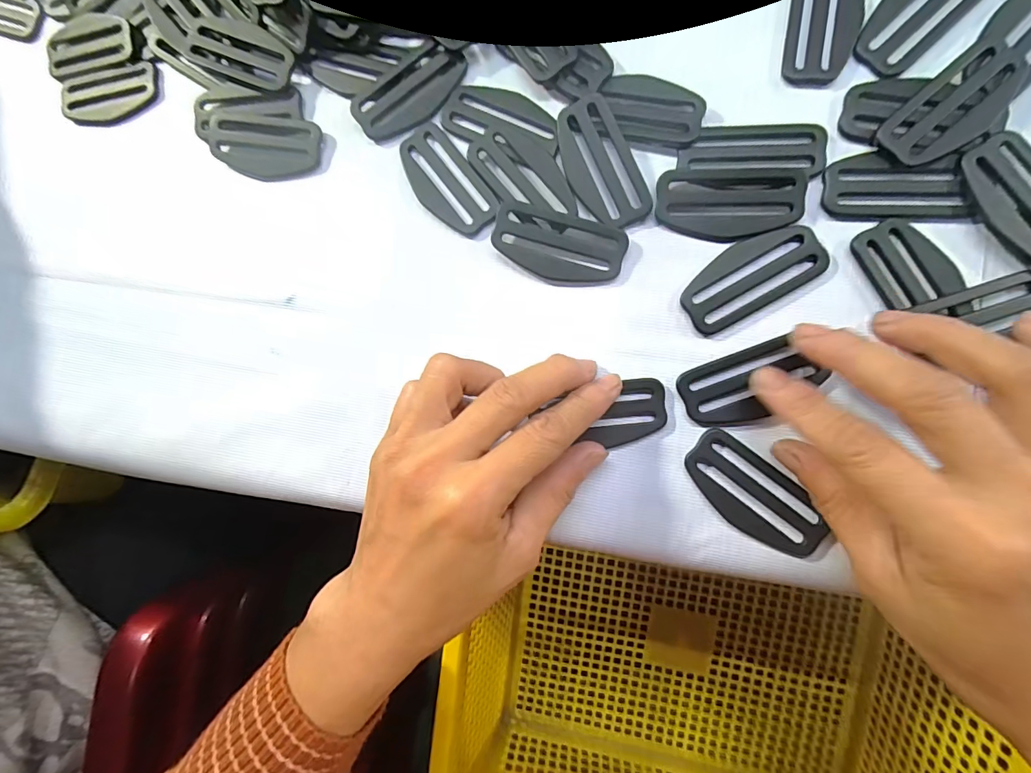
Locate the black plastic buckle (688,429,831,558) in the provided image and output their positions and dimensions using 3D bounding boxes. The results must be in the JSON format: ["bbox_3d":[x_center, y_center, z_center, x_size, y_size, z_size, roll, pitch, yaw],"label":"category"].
[{"bbox_3d":[0.097,0.045,0.190,0.059,0.004,0.026,41,93,11],"label":"black plastic buckle"}]

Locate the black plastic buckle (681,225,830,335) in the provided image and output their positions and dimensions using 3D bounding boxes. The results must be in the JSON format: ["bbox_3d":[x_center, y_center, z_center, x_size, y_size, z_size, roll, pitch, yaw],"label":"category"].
[{"bbox_3d":[0.099,-0.047,0.195,0.058,0.004,0.028,-30,81,6],"label":"black plastic buckle"}]

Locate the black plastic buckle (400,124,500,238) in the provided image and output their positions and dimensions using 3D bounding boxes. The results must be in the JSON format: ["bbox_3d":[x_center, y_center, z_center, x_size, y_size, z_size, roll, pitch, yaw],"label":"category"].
[{"bbox_3d":[-0.034,-0.097,0.221,0.029,0.004,0.059,-37,80,5],"label":"black plastic buckle"}]

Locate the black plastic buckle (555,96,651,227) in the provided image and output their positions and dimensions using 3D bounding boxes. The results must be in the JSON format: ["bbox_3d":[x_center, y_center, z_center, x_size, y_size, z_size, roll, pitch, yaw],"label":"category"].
[{"bbox_3d":[0.037,-0.099,0.205,0.028,0.006,0.058,-25,81,7],"label":"black plastic buckle"}]

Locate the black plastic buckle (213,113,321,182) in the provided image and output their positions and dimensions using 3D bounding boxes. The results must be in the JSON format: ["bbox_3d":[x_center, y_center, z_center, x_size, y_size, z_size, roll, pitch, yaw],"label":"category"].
[{"bbox_3d":[-0.128,-0.123,0.237,0.062,0.004,0.032,12,87,11],"label":"black plastic buckle"}]

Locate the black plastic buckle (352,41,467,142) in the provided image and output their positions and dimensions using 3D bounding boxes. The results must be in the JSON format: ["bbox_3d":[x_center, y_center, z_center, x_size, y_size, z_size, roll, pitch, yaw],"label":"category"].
[{"bbox_3d":[-0.050,-0.142,0.225,0.057,0.005,0.031,-32,81,6],"label":"black plastic buckle"}]

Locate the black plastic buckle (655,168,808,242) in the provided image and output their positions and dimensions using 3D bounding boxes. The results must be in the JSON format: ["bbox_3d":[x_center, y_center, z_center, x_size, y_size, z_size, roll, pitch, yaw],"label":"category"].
[{"bbox_3d":[0.091,-0.078,0.197,0.058,0.004,0.031,2,85,10],"label":"black plastic buckle"}]

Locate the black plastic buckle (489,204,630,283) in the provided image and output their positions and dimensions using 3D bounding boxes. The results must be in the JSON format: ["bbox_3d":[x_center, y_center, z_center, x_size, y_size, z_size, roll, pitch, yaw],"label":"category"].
[{"bbox_3d":[0.019,-0.063,0.208,0.058,0.007,0.030,17,96,10],"label":"black plastic buckle"}]

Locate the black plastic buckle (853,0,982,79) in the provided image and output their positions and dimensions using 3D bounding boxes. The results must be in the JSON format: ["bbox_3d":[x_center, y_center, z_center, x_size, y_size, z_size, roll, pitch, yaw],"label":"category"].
[{"bbox_3d":[0.168,-0.156,0.191,0.059,0.004,0.028,-43,80,4],"label":"black plastic buckle"}]

